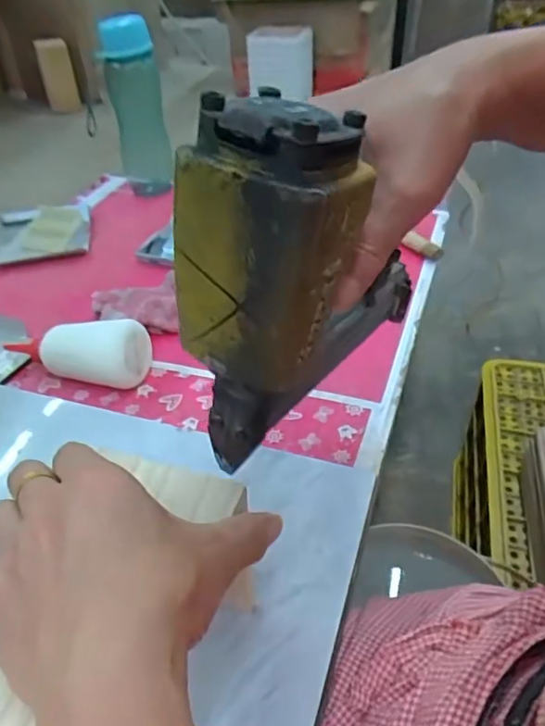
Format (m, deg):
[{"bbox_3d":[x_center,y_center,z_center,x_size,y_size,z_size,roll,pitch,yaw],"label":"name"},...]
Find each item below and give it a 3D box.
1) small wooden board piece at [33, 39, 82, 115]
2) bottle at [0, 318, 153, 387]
[{"bbox_3d":[-0.457,-0.611,1.228,0.070,0.150,0.055,-15,41,-15],"label":"small wooden board piece"},{"bbox_3d":[-0.198,-0.015,0.554,0.159,0.058,0.057,7,41,11],"label":"bottle"}]

